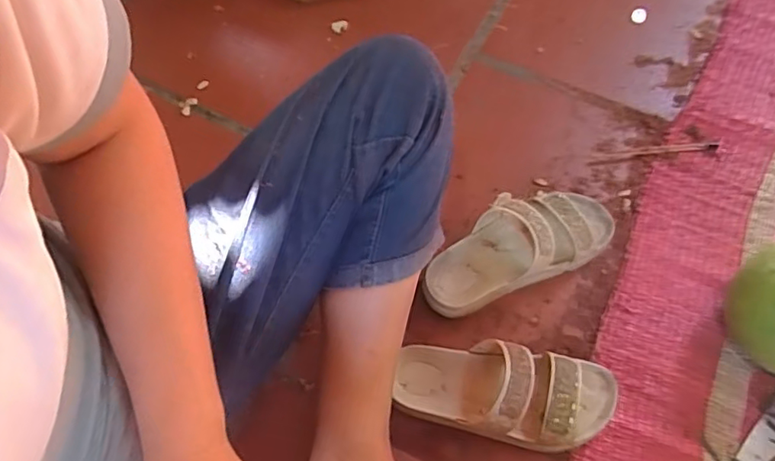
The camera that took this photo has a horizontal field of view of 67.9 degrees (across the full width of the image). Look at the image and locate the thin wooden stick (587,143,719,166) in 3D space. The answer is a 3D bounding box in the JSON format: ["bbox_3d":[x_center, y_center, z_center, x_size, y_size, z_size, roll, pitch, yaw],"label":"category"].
[{"bbox_3d":[0.341,-0.101,0.736,0.165,0.004,0.015,-6,63,-1],"label":"thin wooden stick"}]

